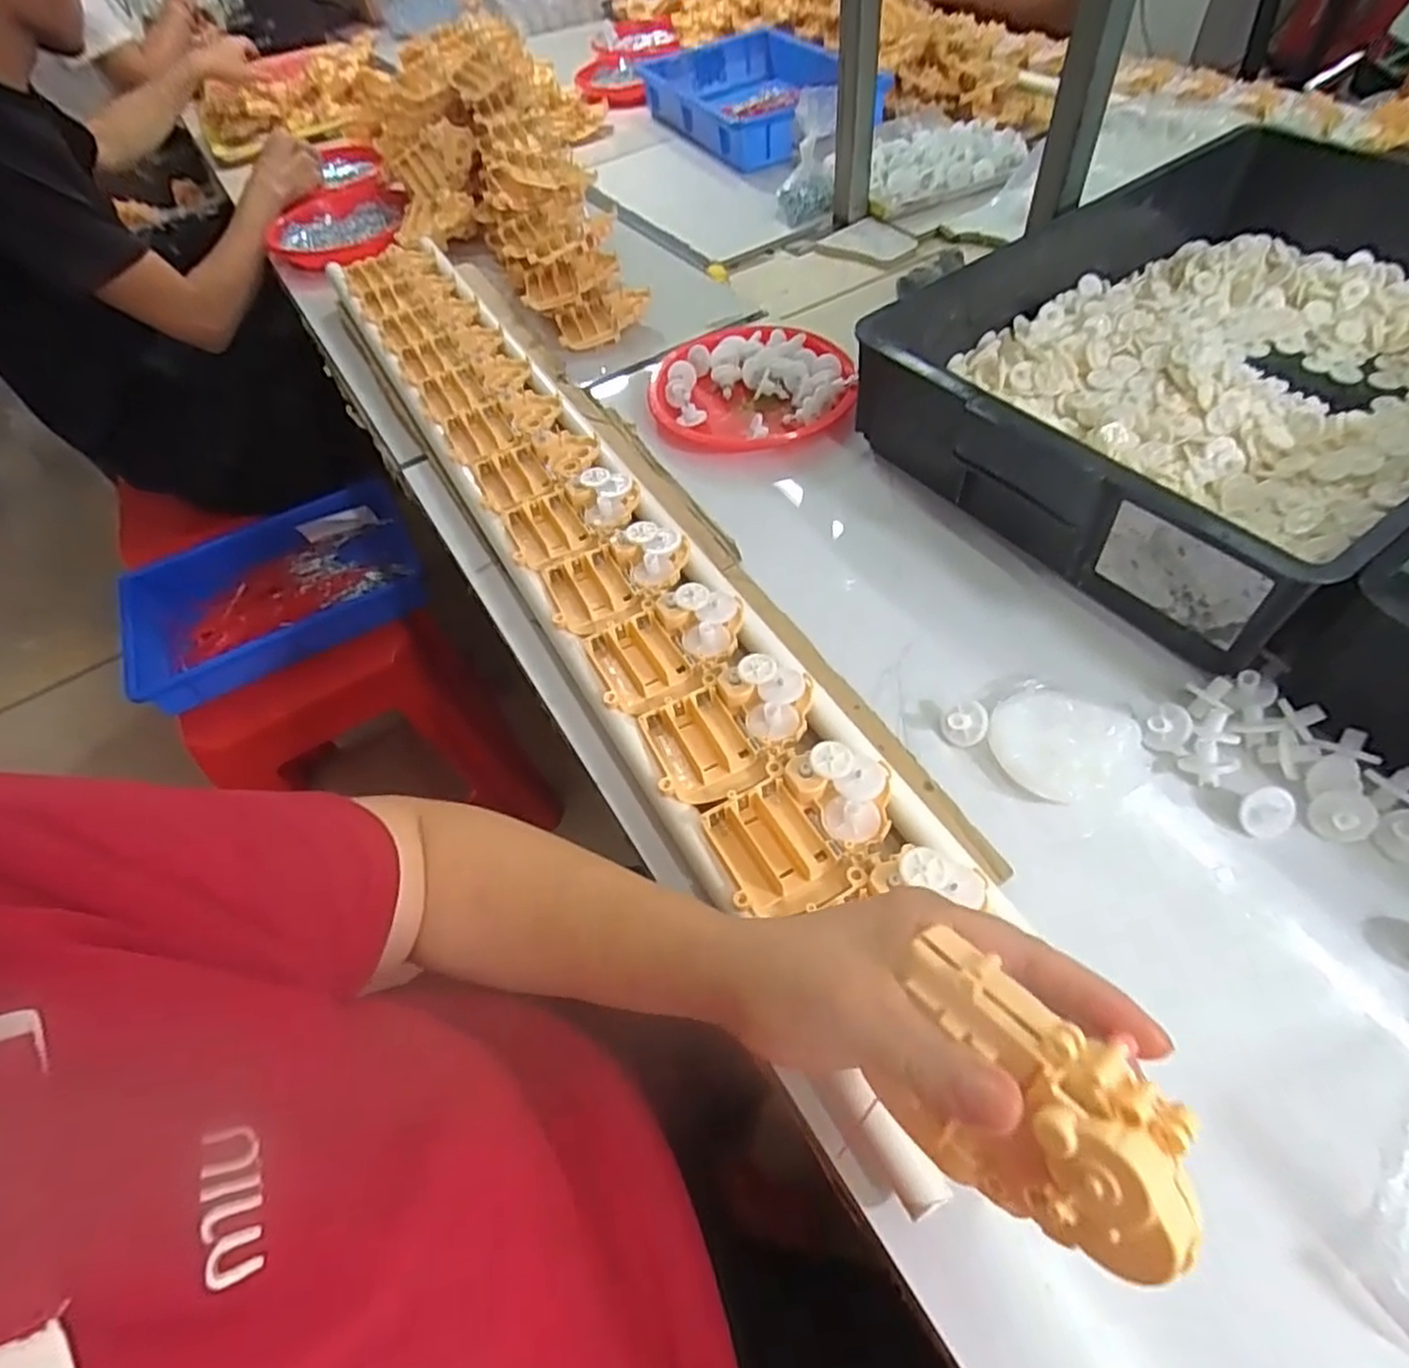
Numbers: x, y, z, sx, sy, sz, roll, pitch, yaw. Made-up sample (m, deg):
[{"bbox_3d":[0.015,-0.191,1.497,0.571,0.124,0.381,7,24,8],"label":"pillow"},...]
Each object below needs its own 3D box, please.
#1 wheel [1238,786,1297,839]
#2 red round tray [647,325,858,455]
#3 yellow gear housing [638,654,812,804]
[{"bbox_3d":[0.297,0.069,0.385,0.023,0.029,0.006,8,24,25],"label":"wheel"},{"bbox_3d":[0.043,-0.273,0.661,0.174,0.026,0.174,3,58,7],"label":"red round tray"},{"bbox_3d":[0.014,0.022,0.420,0.099,0.025,0.072,-34,61,-16],"label":"yellow gear housing"}]

